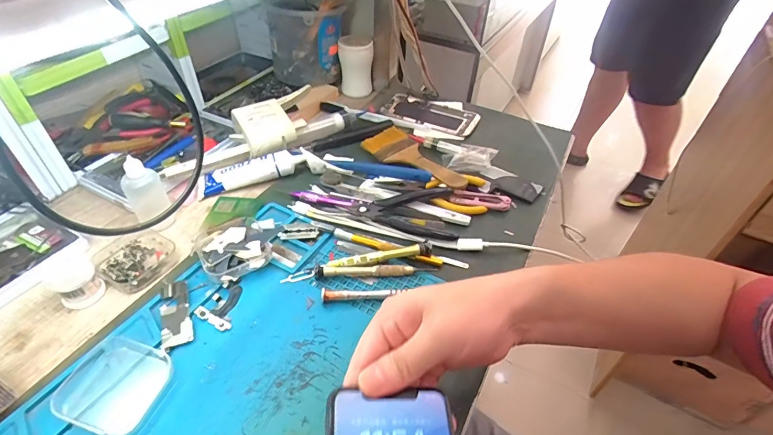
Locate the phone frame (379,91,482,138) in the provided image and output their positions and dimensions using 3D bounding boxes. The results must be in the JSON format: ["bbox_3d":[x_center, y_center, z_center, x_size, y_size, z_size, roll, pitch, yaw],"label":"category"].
[{"bbox_3d":[0.066,-0.160,0.637,0.151,0.014,0.073,25,47,20],"label":"phone frame"}]

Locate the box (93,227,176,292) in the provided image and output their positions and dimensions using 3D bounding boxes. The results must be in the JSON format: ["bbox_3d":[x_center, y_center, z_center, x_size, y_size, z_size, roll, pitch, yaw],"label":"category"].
[{"bbox_3d":[-0.245,0.036,0.406,0.060,0.023,0.067,22,46,18],"label":"box"}]

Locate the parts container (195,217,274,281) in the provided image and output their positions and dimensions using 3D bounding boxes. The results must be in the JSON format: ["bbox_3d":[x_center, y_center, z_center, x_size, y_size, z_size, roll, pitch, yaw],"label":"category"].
[{"bbox_3d":[-0.151,0.028,0.408,0.065,0.022,0.067,-22,49,-25],"label":"parts container"}]

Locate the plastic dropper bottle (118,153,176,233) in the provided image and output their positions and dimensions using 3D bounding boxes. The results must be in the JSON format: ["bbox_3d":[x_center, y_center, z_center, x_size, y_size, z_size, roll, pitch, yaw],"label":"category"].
[{"bbox_3d":[-0.248,-0.025,0.427,0.028,0.074,0.031,17,45,13],"label":"plastic dropper bottle"}]

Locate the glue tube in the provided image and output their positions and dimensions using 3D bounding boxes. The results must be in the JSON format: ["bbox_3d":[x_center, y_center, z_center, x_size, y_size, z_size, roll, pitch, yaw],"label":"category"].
[{"bbox_3d":[-0.164,-0.057,0.499,0.128,0.017,0.035,-18,73,-8],"label":"glue tube"}]

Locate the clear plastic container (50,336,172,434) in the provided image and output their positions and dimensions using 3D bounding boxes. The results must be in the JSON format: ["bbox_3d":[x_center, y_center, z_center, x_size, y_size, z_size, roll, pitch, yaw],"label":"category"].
[{"bbox_3d":[-0.203,0.124,0.309,0.067,0.013,0.066,10,44,7],"label":"clear plastic container"}]

